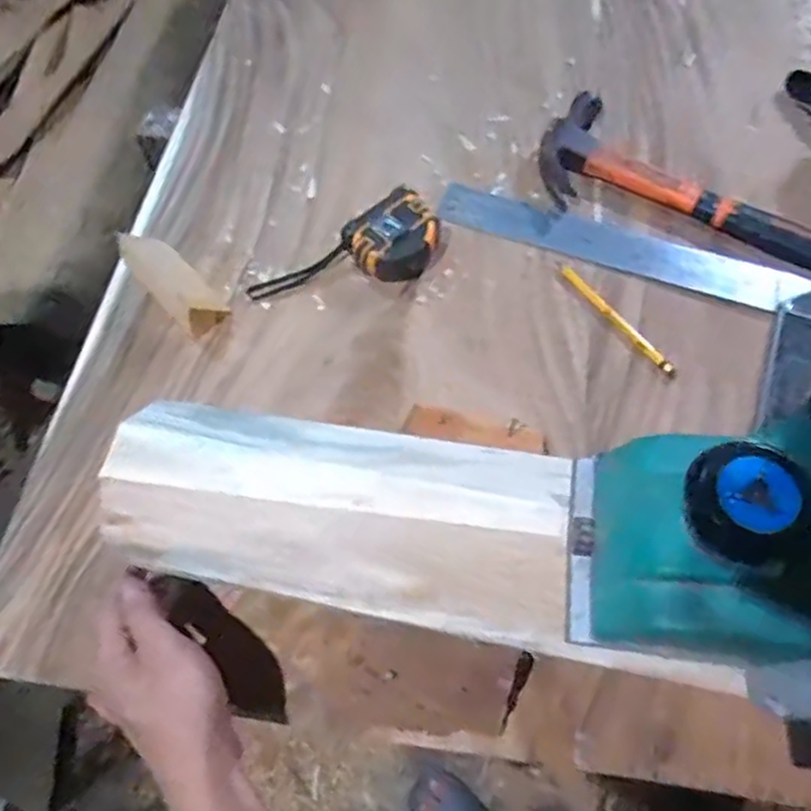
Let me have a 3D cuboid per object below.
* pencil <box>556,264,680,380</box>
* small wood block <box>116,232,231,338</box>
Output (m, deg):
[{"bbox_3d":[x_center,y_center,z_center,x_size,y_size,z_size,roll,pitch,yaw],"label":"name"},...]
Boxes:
[{"bbox_3d":[0.174,-0.074,0.575,0.013,0.006,0.135,-34,66,-15],"label":"pencil"},{"bbox_3d":[-0.192,-0.107,0.569,0.097,0.034,0.041,41,70,21],"label":"small wood block"}]

